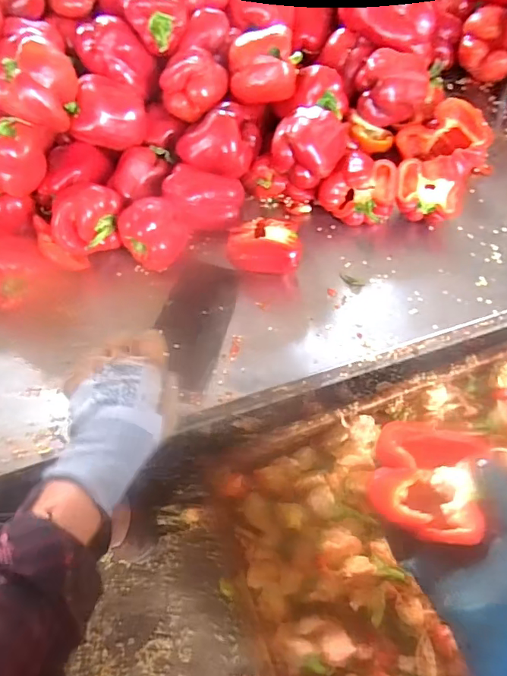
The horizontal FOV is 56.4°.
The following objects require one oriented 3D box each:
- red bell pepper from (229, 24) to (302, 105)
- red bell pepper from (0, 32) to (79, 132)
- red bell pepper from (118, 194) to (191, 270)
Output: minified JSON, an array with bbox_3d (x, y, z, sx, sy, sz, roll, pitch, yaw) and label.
[{"bbox_3d":[0.013,-0.346,0.602,0.092,0.061,0.061,0,62,4],"label":"red bell pepper"},{"bbox_3d":[-0.257,-0.304,0.552,0.092,0.074,0.101,-24,63,-9],"label":"red bell pepper"},{"bbox_3d":[-0.122,-0.128,0.584,0.075,0.076,0.062,-24,63,-9],"label":"red bell pepper"}]

